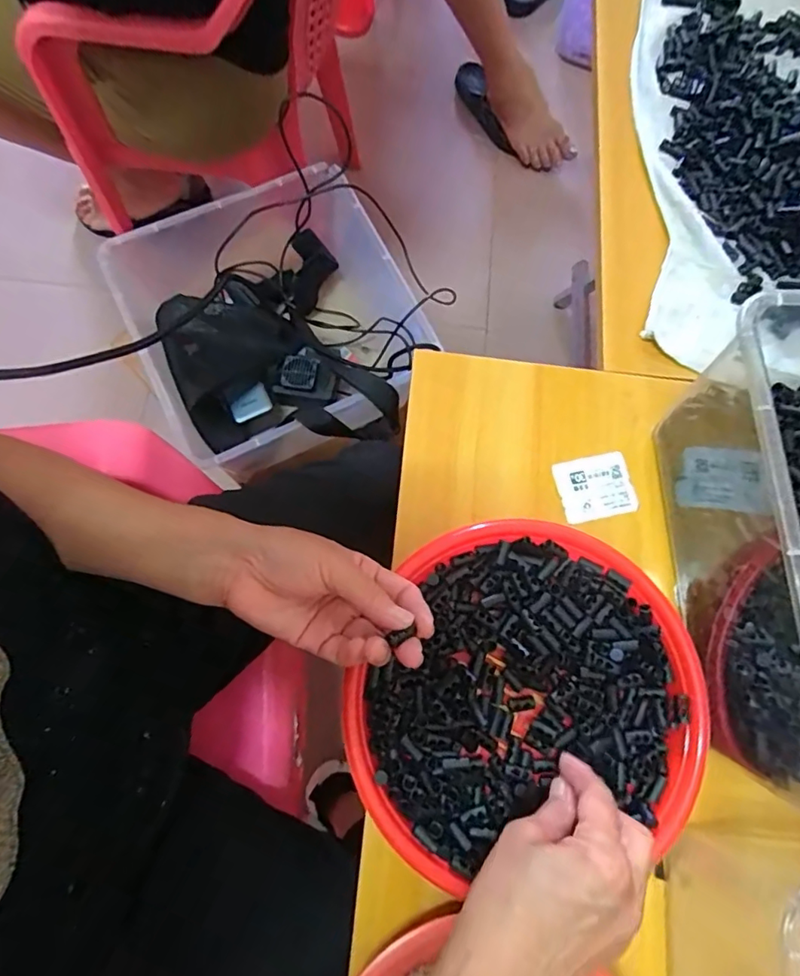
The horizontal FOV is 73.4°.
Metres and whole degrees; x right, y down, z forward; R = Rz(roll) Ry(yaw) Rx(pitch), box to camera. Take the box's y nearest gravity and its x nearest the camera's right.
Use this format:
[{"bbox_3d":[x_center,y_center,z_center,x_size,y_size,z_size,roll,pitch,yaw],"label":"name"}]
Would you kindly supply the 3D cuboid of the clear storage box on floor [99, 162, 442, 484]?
[{"bbox_3d":[-0.136,-0.190,0.664,0.316,0.148,0.321,-25,78,-8],"label":"clear storage box on floor"}]

